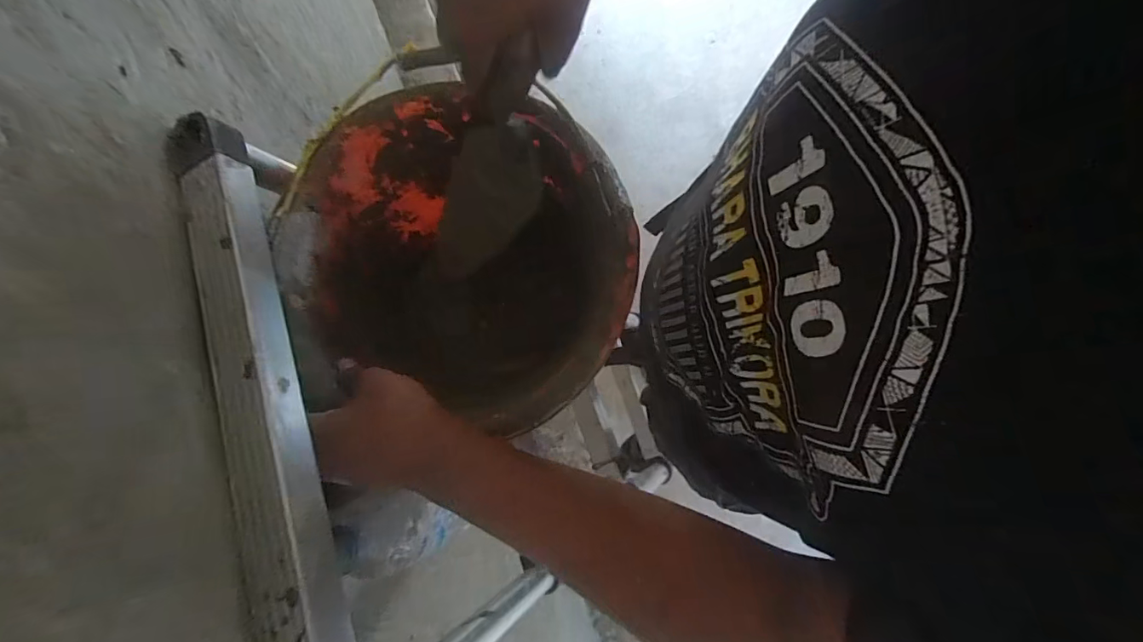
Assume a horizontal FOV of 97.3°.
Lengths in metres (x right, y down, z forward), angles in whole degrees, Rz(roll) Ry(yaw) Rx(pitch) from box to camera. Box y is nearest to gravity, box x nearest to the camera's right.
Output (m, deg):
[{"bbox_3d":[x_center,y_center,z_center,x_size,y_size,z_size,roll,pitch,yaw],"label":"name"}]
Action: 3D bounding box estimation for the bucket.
[{"bbox_3d":[-0.089,-0.039,0.469,0.273,0.192,0.245,10,77,3],"label":"bucket"}]

